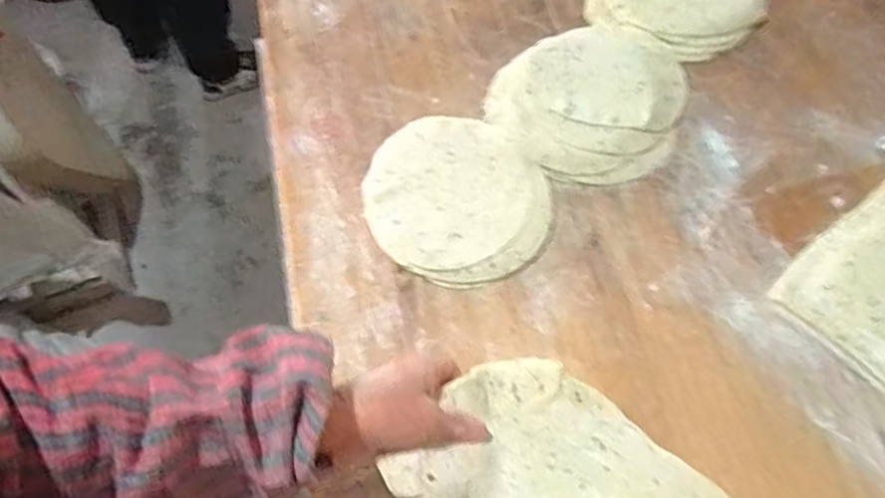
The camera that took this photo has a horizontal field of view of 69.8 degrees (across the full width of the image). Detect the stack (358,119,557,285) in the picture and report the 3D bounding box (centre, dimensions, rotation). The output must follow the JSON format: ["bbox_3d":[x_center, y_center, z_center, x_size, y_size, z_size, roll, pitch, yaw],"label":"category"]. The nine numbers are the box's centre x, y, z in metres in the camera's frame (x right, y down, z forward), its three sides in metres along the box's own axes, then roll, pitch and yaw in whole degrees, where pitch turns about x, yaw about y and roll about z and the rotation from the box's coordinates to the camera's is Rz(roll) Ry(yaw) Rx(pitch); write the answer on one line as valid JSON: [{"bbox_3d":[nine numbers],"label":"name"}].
[{"bbox_3d":[0.009,-0.047,0.572,0.150,0.017,0.173,-35,67,-14],"label":"stack"}]

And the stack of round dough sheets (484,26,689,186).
[{"bbox_3d":[0.144,-0.144,0.611,0.178,0.023,0.172,-34,67,-13],"label":"stack of round dough sheets"}]

